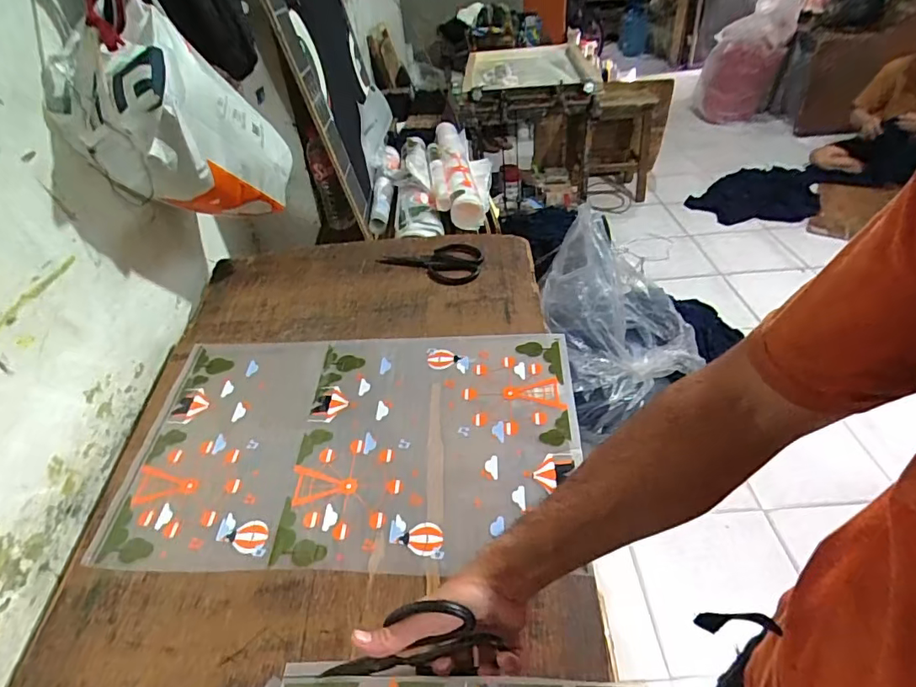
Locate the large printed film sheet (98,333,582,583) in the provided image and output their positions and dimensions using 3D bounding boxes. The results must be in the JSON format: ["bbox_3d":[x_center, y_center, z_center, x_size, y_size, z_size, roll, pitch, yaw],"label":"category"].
[{"bbox_3d":[-0.141,0.127,0.702,0.587,0.009,0.352,-2,48,5],"label":"large printed film sheet"}]

